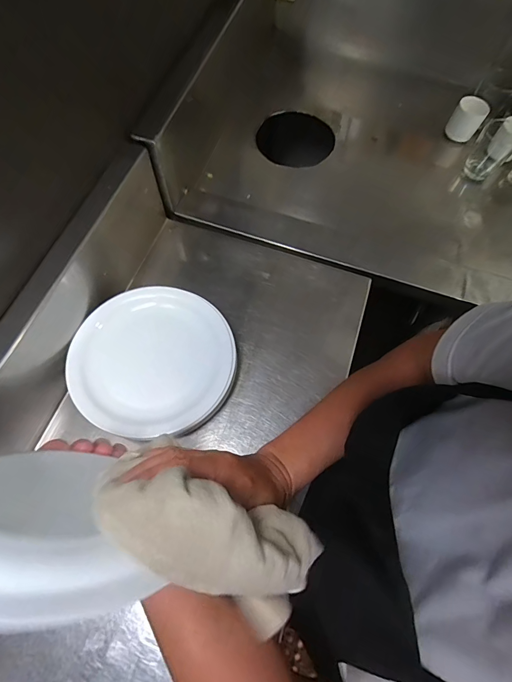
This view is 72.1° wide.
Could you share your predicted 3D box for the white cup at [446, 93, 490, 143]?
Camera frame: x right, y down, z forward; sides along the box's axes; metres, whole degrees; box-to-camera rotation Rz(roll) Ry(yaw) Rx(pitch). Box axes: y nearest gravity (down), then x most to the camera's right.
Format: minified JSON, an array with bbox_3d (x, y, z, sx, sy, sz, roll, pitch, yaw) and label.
[{"bbox_3d":[0.461,-0.484,0.770,0.063,0.066,0.074,32,69,10],"label":"white cup"}]

